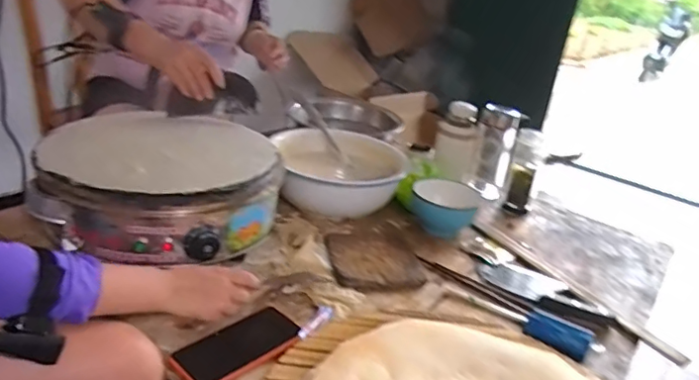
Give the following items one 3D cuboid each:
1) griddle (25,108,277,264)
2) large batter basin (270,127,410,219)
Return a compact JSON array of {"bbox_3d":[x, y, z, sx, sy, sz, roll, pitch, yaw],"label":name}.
[{"bbox_3d":[-0.315,-0.022,0.954,0.368,0.120,0.371,2,25,-14],"label":"griddle"},{"bbox_3d":[-0.019,-0.047,1.229,0.292,0.103,0.310,1,25,-16],"label":"large batter basin"}]

